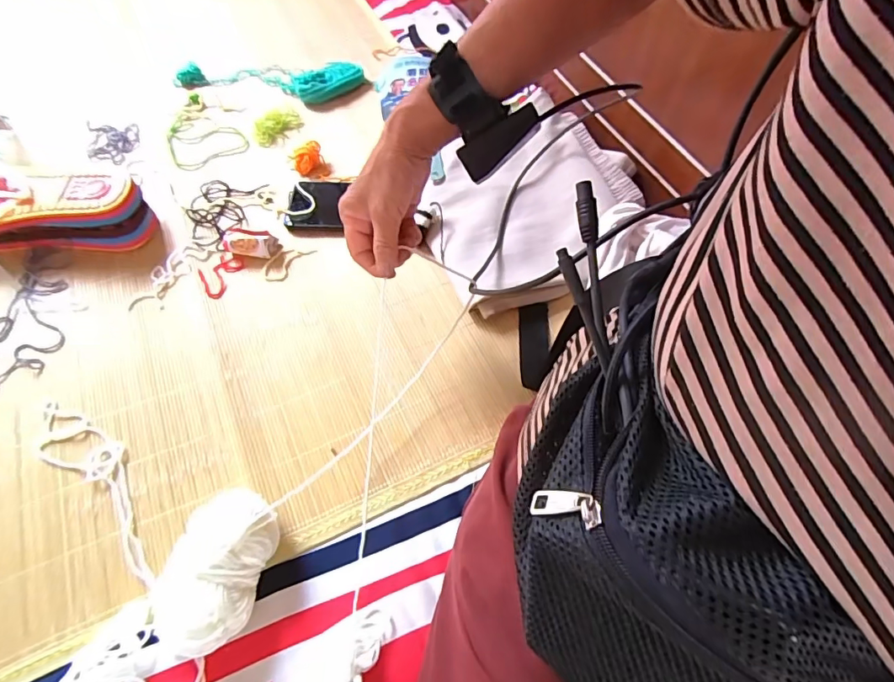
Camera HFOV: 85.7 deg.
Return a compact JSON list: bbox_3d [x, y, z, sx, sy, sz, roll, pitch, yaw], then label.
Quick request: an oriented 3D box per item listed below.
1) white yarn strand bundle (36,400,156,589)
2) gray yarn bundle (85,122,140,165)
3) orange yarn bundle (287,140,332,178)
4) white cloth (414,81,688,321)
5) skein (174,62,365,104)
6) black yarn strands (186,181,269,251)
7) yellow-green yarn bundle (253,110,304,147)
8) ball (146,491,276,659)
[{"bbox_3d":[-0.319,0.131,0.448,0.215,0.008,0.053,36,66,18],"label":"white yarn strand bundle"},{"bbox_3d":[-0.477,-0.279,0.681,0.073,0.011,0.070,0,60,-1],"label":"gray yarn bundle"},{"bbox_3d":[-0.187,-0.245,0.653,0.047,0.023,0.042,-20,63,-12],"label":"orange yarn bundle"},{"bbox_3d":[0.099,-0.166,0.582,0.247,0.064,0.245,-17,62,-10],"label":"white cloth"},{"bbox_3d":[-0.276,-0.409,0.741,0.281,0.030,0.078,10,61,5],"label":"skein"},{"bbox_3d":[-0.289,-0.164,0.614,0.081,0.011,0.113,5,61,2],"label":"black yarn strands"},{"bbox_3d":[-0.245,-0.309,0.692,0.051,0.014,0.070,27,64,14],"label":"yellow-green yarn bundle"},{"bbox_3d":[-0.186,0.183,0.392,0.079,0.055,0.117,16,62,8],"label":"ball"}]

